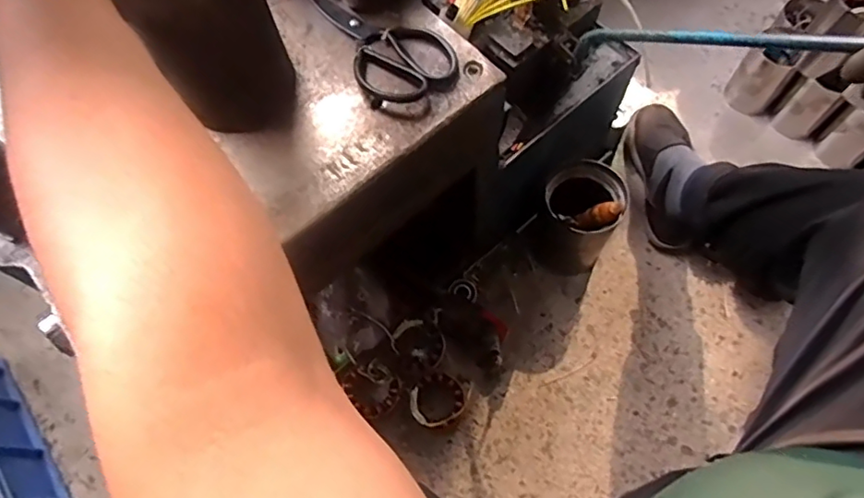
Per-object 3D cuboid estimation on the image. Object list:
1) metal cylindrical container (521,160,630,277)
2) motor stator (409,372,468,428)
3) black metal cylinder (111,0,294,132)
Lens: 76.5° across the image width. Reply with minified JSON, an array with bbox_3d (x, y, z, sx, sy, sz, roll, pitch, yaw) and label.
[{"bbox_3d":[0.222,-0.048,0.867,0.126,0.170,0.114,29,71,14],"label":"metal cylindrical container"},{"bbox_3d":[0.009,0.231,0.839,0.086,0.047,0.075,-37,70,-12],"label":"motor stator"},{"bbox_3d":[-0.181,-0.206,0.452,0.101,0.222,0.113,-19,67,-5],"label":"black metal cylinder"}]

